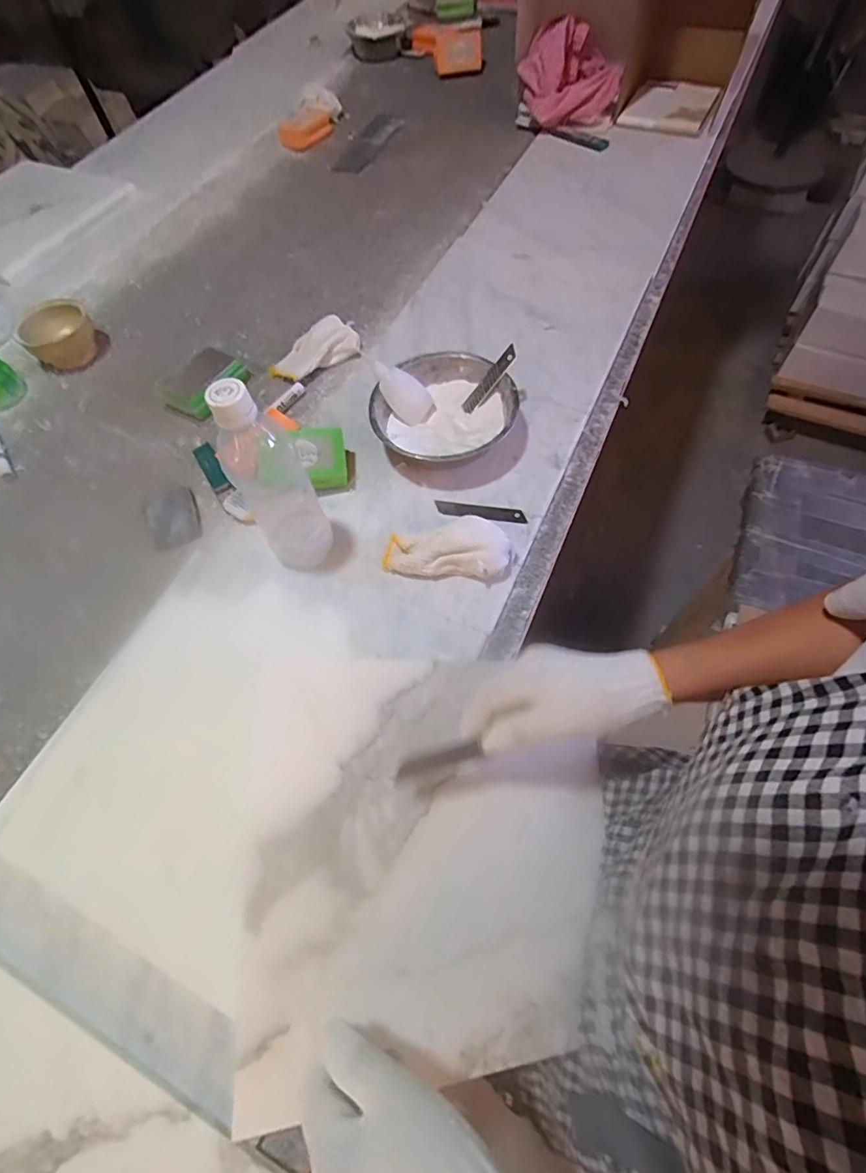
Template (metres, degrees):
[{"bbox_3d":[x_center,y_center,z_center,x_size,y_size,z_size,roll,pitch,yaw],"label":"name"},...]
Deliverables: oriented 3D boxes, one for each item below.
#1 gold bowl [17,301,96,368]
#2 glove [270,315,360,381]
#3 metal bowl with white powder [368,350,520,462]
[{"bbox_3d":[-0.523,-0.355,0.717,0.076,0.052,0.079,-11,62,-2],"label":"gold bowl"},{"bbox_3d":[-0.159,-0.317,0.689,0.126,0.026,0.066,-33,65,-13],"label":"glove"},{"bbox_3d":[0.013,-0.196,0.586,0.153,0.044,0.158,-2,62,3],"label":"metal bowl with white powder"}]

